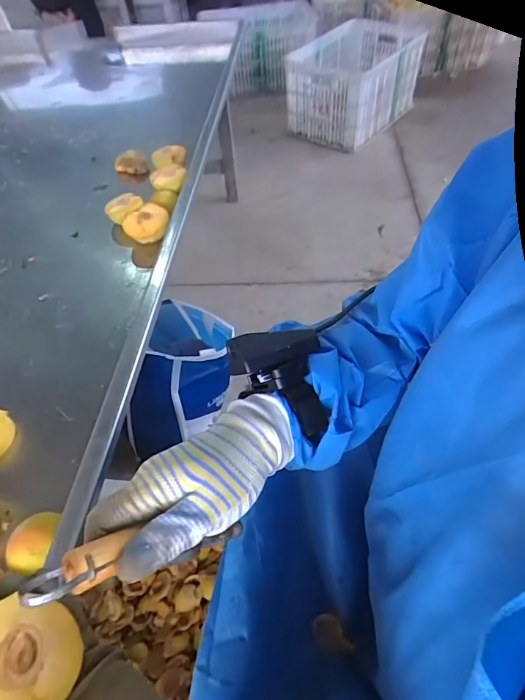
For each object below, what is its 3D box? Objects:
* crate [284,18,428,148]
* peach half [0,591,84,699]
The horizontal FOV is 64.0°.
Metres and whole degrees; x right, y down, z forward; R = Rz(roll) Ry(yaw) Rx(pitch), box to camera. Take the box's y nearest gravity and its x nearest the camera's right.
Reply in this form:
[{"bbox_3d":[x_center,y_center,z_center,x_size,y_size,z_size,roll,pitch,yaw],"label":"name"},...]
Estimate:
[{"bbox_3d":[0.373,-1.024,1.569,0.329,0.256,0.628,29,56,23],"label":"crate"},{"bbox_3d":[-0.135,0.172,0.231,0.060,0.030,0.053,17,30,-44],"label":"peach half"}]

